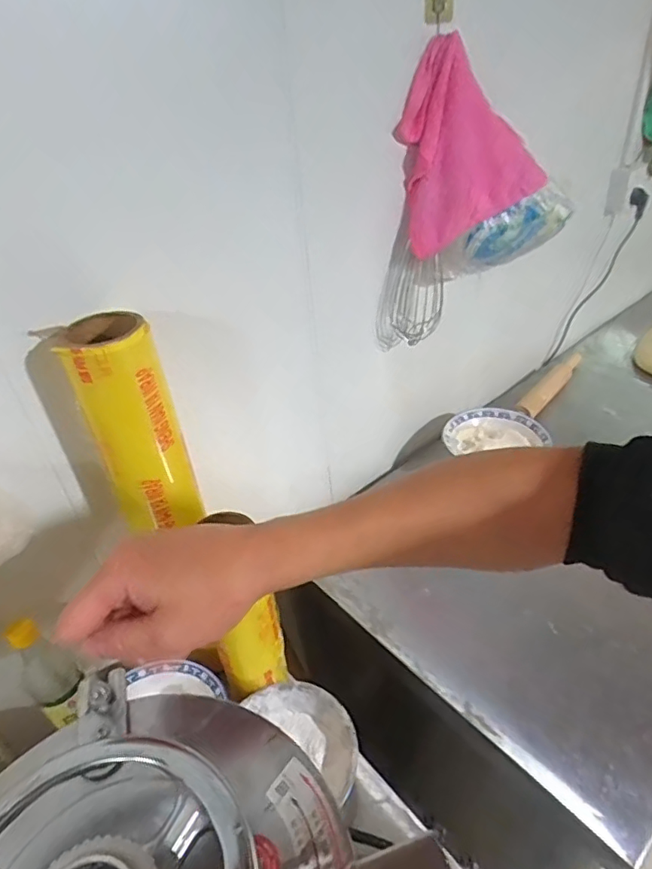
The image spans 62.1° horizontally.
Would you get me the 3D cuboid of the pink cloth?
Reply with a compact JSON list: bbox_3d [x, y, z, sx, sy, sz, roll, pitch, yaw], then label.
[{"bbox_3d":[0.201,-0.384,0.752,0.173,0.244,0.103,-22,40,-21],"label":"pink cloth"}]

